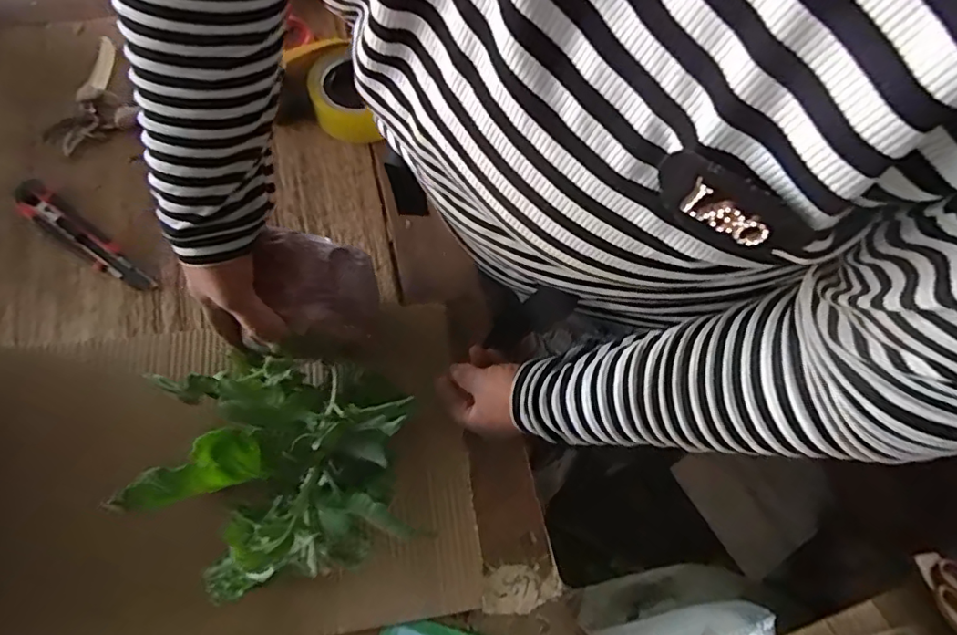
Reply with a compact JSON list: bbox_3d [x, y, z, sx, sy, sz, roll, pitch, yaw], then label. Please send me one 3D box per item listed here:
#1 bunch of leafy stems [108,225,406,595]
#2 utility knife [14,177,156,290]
[{"bbox_3d":[-0.130,0.047,0.434,0.154,0.140,0.245,7,66,1],"label":"bunch of leafy stems"},{"bbox_3d":[-0.412,-0.081,0.574,0.185,0.018,0.037,36,68,11],"label":"utility knife"}]

